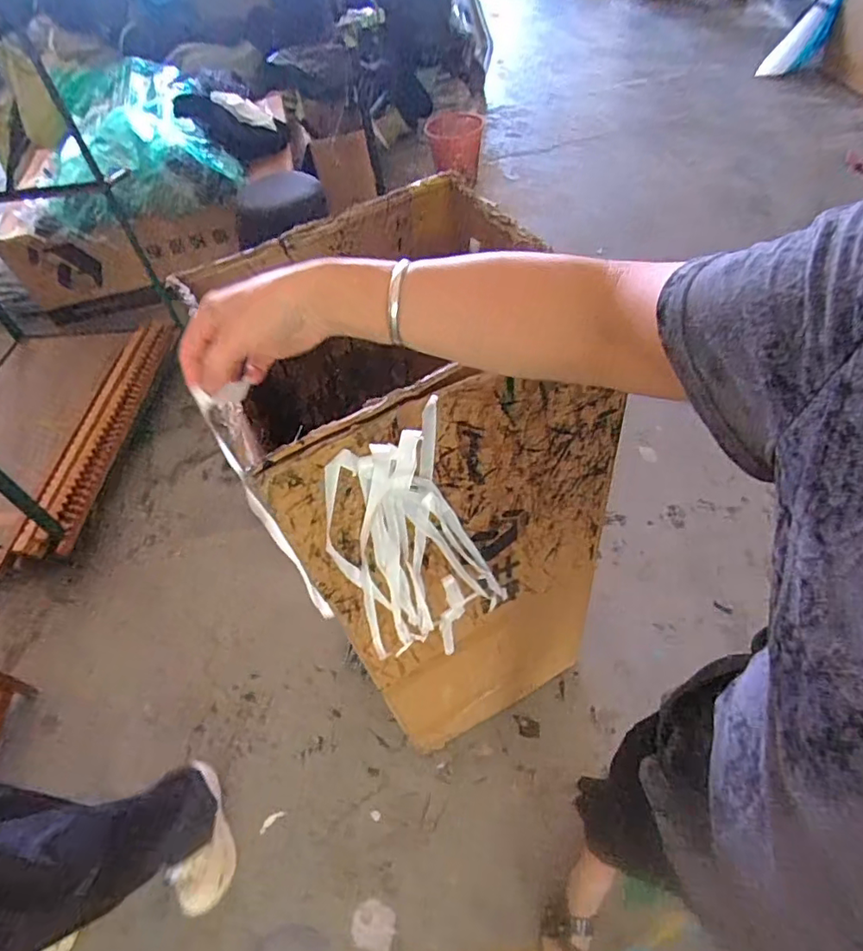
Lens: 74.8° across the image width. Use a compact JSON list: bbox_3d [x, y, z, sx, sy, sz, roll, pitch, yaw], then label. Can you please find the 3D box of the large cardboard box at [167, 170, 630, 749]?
[{"bbox_3d":[-0.020,0.061,1.010,0.424,0.896,0.464,-26,53,-12],"label":"large cardboard box"}]

